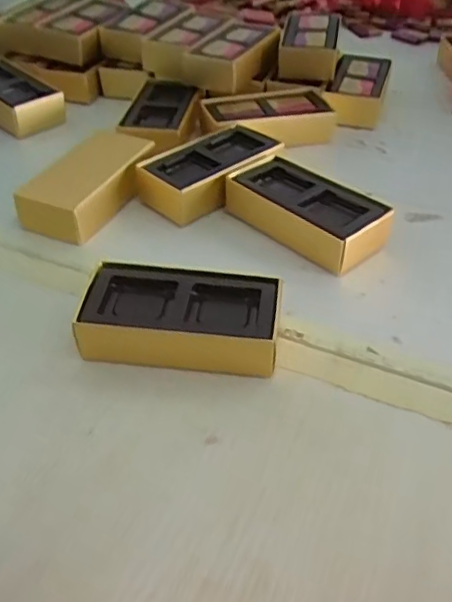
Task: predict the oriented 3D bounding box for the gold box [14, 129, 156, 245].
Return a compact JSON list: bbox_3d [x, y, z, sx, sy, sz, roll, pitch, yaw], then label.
[{"bbox_3d":[-0.104,-0.094,0.492,0.061,0.032,0.118,15,43,16],"label":"gold box"}]

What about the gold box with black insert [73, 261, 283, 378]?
[{"bbox_3d":[-0.027,0.012,0.370,0.113,0.035,0.057,6,41,7],"label":"gold box with black insert"}]

